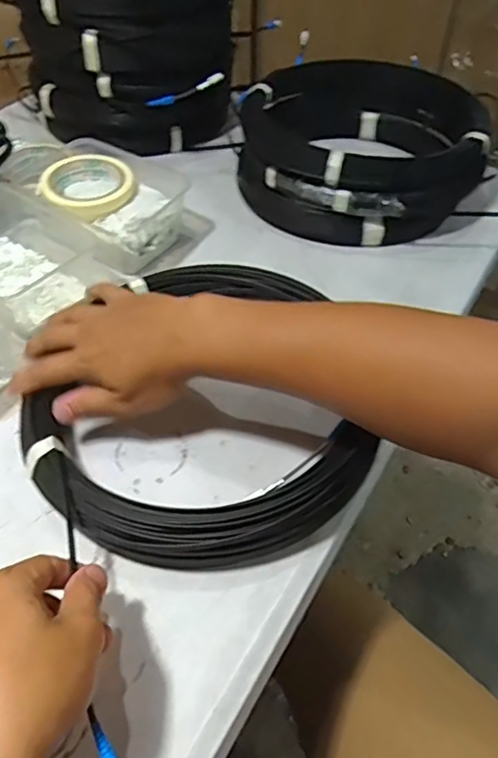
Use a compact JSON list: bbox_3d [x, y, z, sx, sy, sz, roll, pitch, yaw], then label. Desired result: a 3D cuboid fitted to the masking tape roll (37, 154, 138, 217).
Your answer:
[{"bbox_3d":[-0.178,-0.219,0.631,0.095,0.019,0.091,1,48,-1],"label":"masking tape roll"}]

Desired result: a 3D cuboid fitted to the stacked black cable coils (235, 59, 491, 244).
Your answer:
[{"bbox_3d":[0.134,-0.290,0.712,0.287,0.107,0.273,1,48,-1],"label":"stacked black cable coils"}]

